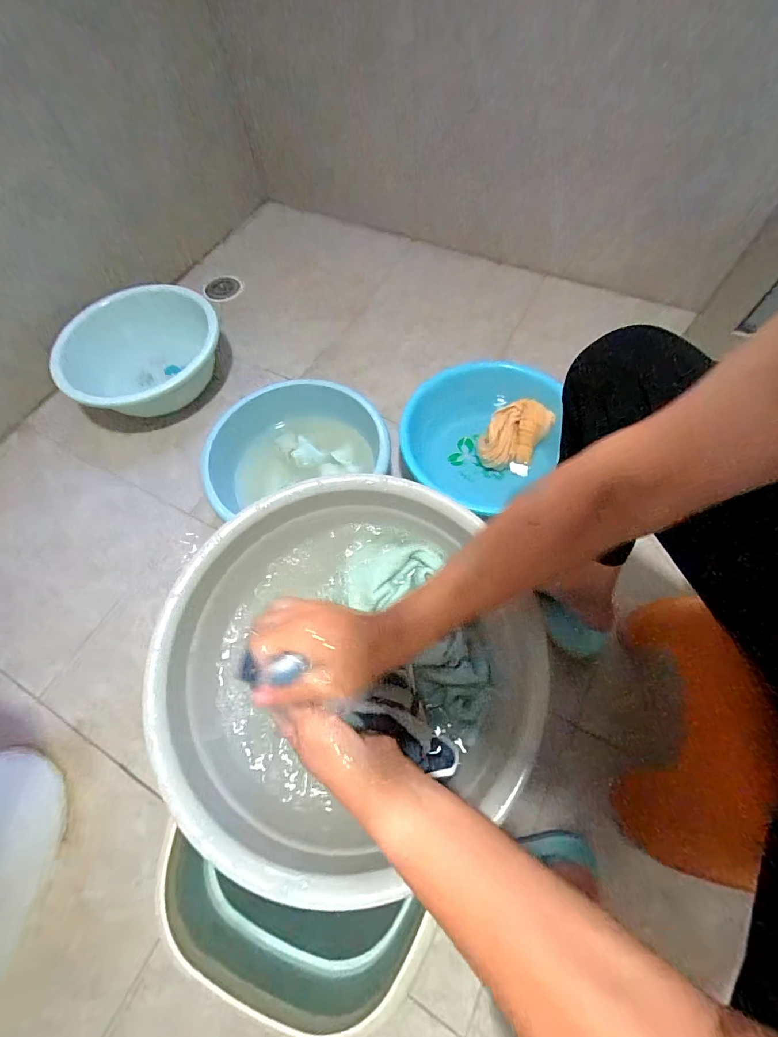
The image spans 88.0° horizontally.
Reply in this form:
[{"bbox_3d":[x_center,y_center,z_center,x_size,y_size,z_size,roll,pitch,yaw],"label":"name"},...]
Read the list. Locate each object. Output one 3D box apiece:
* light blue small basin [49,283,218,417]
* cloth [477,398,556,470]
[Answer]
[{"bbox_3d":[-0.516,-0.327,0.859,0.313,0.150,0.257,-12,66,-3],"label":"light blue small basin"},{"bbox_3d":[0.238,-0.160,0.776,0.103,0.048,0.142,32,71,16],"label":"cloth"}]

